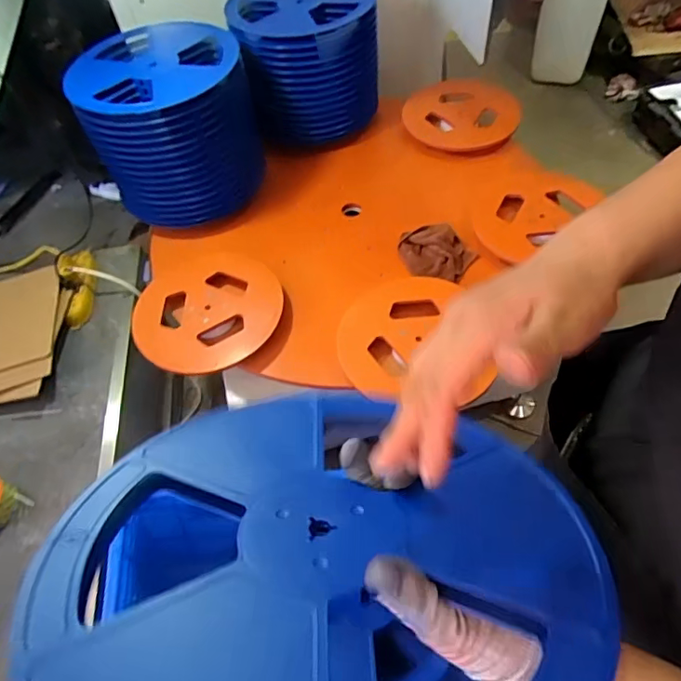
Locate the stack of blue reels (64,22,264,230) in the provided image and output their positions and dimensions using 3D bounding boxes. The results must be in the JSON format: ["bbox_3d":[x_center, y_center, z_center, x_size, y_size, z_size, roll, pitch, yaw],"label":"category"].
[{"bbox_3d":[-0.337,-0.464,1.097,0.297,0.263,0.328,-4,55,1],"label":"stack of blue reels"}]

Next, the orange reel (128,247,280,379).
[{"bbox_3d":[-0.244,-0.061,0.962,0.254,0.026,0.279,2,51,-3],"label":"orange reel"}]

